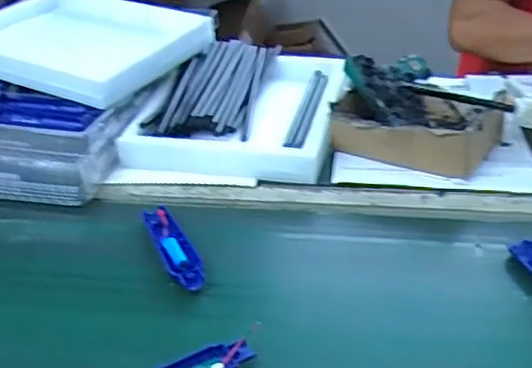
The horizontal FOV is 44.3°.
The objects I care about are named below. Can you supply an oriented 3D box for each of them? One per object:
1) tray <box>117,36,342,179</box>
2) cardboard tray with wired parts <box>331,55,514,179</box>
[{"bbox_3d":[-0.027,-0.131,1.042,0.288,0.059,0.377,8,33,12],"label":"tray"},{"bbox_3d":[0.227,-0.114,0.960,0.223,0.092,0.235,14,34,21],"label":"cardboard tray with wired parts"}]

